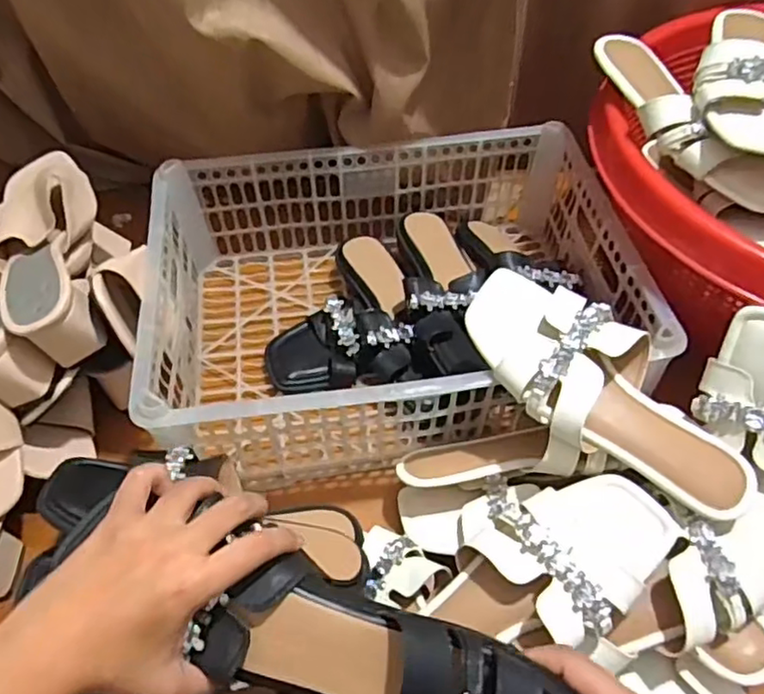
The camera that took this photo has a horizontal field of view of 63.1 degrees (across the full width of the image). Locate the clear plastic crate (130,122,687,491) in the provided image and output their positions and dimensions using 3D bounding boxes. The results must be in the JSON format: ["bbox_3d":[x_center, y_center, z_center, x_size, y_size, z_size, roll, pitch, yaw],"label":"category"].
[{"bbox_3d":[0.010,-0.052,0.625,0.450,0.148,0.347,-3,53,1],"label":"clear plastic crate"}]

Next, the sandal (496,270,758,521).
[{"bbox_3d":[0.165,0.039,0.469,0.239,0.064,0.101,42,64,8],"label":"sandal"}]

